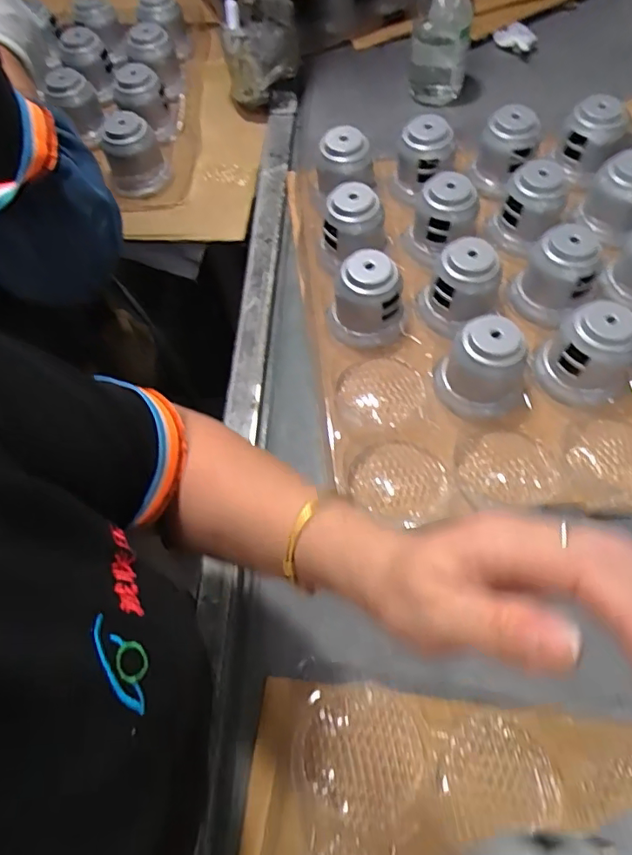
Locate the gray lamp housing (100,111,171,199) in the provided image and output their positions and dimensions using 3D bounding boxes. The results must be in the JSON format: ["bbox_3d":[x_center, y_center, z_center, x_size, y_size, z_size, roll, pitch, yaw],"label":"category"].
[{"bbox_3d":[-0.244,-0.368,0.724,0.077,0.078,0.080,-20,65,-5],"label":"gray lamp housing"}]

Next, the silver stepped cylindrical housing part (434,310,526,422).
[{"bbox_3d":[0.166,-0.058,0.533,0.082,0.077,0.074,10,66,8],"label":"silver stepped cylindrical housing part"}]

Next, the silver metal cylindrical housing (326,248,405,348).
[{"bbox_3d":[0.053,-0.137,0.577,0.076,0.074,0.070,-1,65,3],"label":"silver metal cylindrical housing"}]

